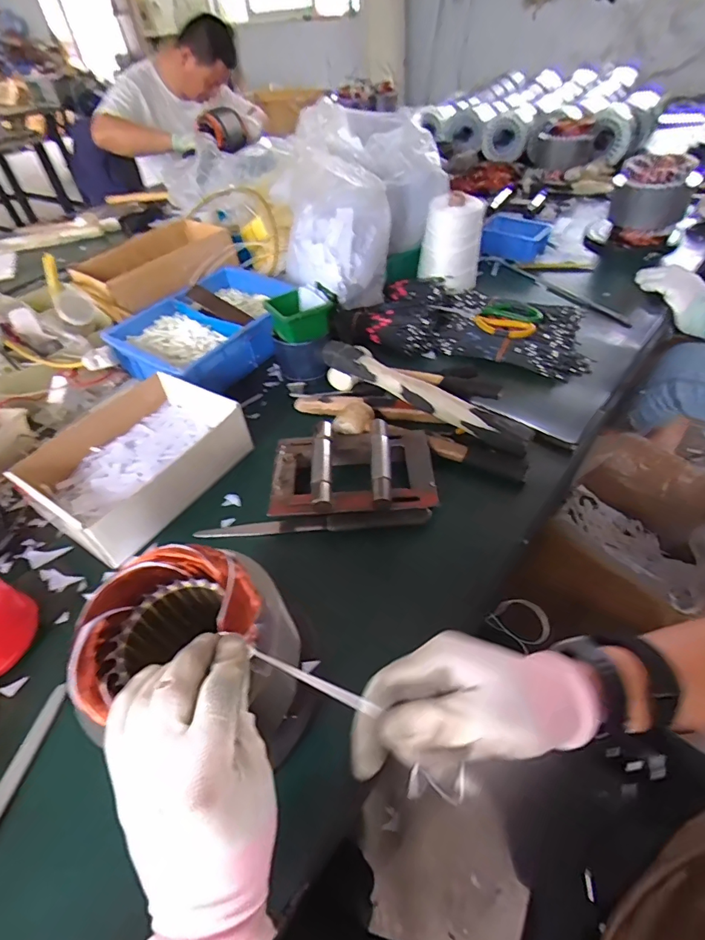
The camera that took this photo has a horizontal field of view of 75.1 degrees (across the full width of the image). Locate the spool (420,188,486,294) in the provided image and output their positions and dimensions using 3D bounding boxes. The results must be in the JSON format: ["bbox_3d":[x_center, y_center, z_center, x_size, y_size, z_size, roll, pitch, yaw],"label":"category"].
[{"bbox_3d":[0.190,-0.448,0.880,0.112,0.134,0.106,8,48,14],"label":"spool"}]

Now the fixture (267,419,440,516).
[{"bbox_3d":[-0.001,0.001,0.564,0.195,0.048,0.142,-4,46,2],"label":"fixture"}]

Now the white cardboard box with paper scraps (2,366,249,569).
[{"bbox_3d":[-0.280,-0.021,0.614,0.198,0.070,0.260,24,53,26],"label":"white cardboard box with paper scraps"}]

